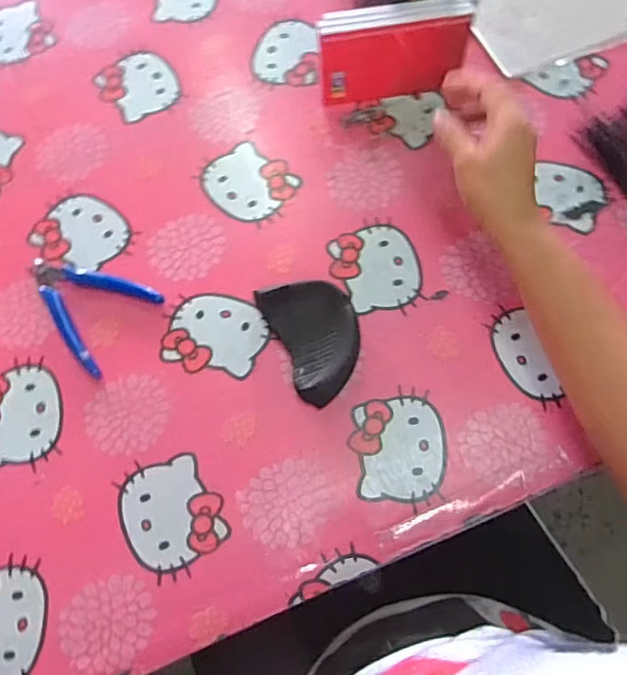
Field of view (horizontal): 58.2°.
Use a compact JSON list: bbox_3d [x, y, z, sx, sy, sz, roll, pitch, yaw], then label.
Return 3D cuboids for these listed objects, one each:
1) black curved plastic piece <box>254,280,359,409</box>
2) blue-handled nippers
[{"bbox_3d":[0.004,-0.001,0.454,0.065,0.025,0.100,-24,72,-5],"label":"black curved plastic piece"},{"bbox_3d":[-0.195,-0.030,0.473,0.106,0.012,0.086,34,76,12],"label":"blue-handled nippers"}]

